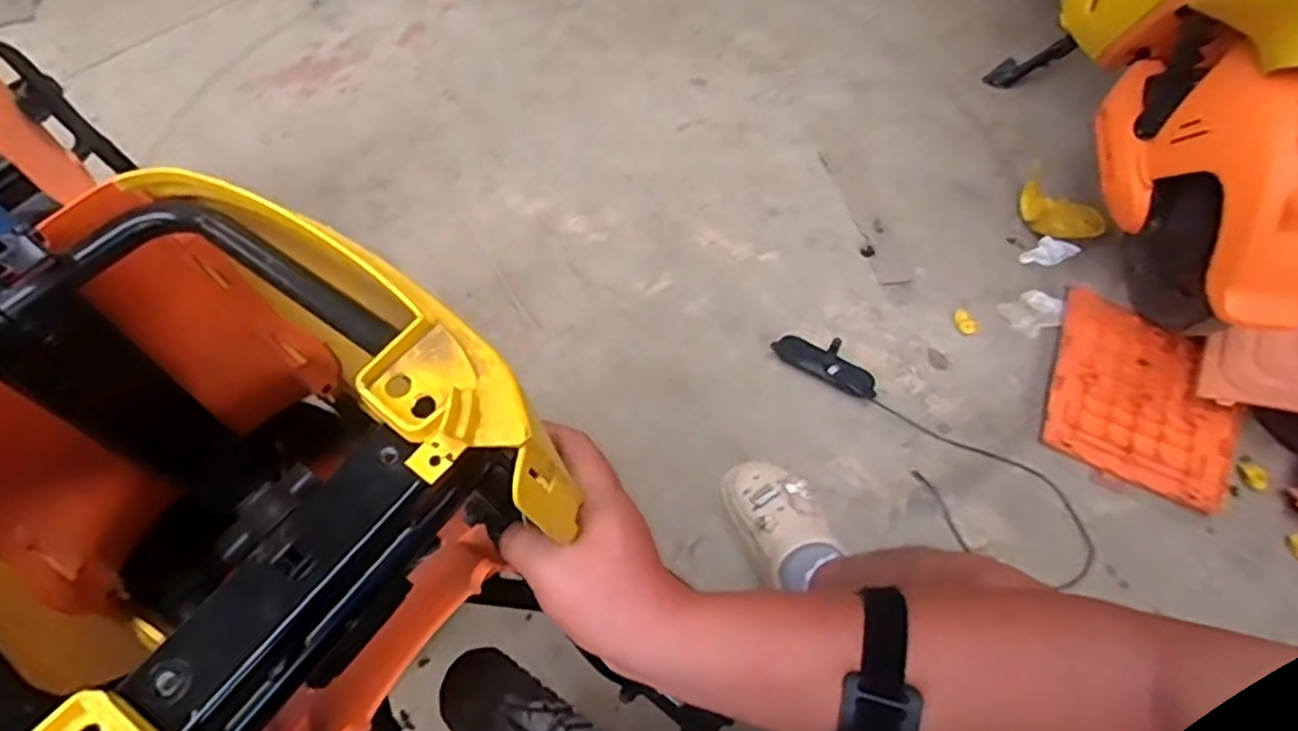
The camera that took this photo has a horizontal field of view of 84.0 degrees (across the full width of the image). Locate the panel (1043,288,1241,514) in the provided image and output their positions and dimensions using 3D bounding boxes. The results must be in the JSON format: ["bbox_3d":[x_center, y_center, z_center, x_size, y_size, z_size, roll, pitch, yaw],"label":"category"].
[{"bbox_3d":[0.739,0.036,1.077,0.249,0.029,0.305,23,59,12],"label":"panel"}]

